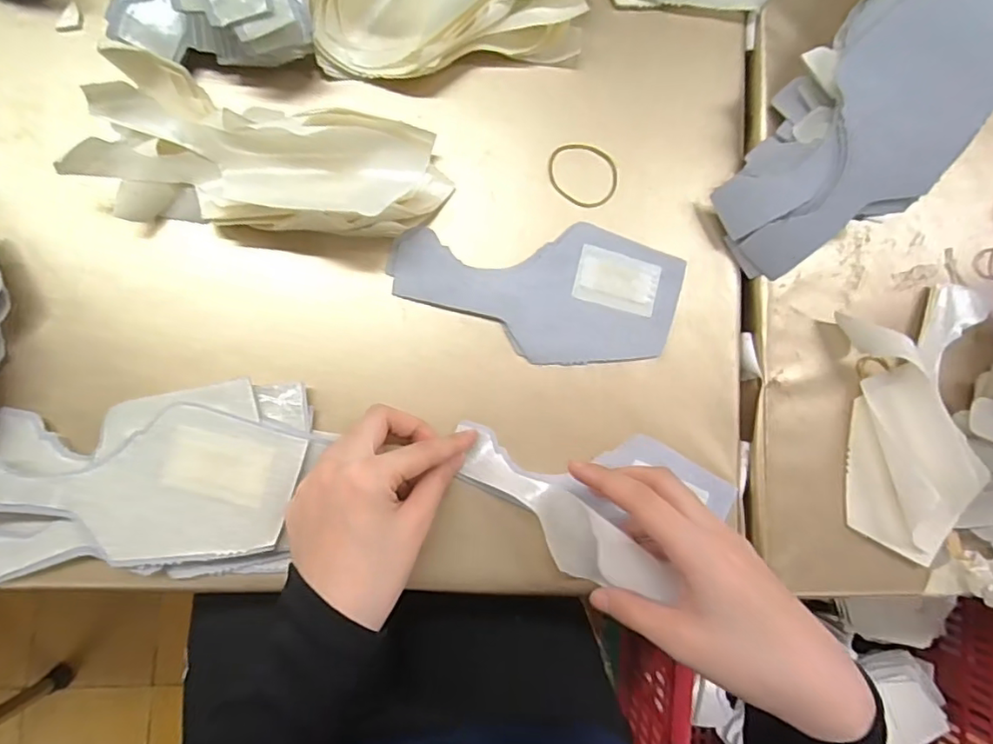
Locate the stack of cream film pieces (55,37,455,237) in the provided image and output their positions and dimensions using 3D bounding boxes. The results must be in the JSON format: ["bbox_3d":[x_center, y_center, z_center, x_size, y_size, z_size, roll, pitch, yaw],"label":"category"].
[{"bbox_3d":[-0.129,-0.130,0.334,0.199,0.052,0.093,5,85,-7],"label":"stack of cream film pieces"}]

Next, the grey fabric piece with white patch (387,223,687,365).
[{"bbox_3d":[0.028,-0.052,0.371,0.184,0.009,0.087,6,85,-7],"label":"grey fabric piece with white patch"}]

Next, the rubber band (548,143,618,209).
[{"bbox_3d":[0.057,-0.131,0.385,0.048,0.005,0.041,21,83,-6],"label":"rubber band"}]

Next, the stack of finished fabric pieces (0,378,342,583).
[{"bbox_3d":[-0.198,0.062,0.317,0.198,0.038,0.104,-3,86,-8],"label":"stack of finished fabric pieces"}]

